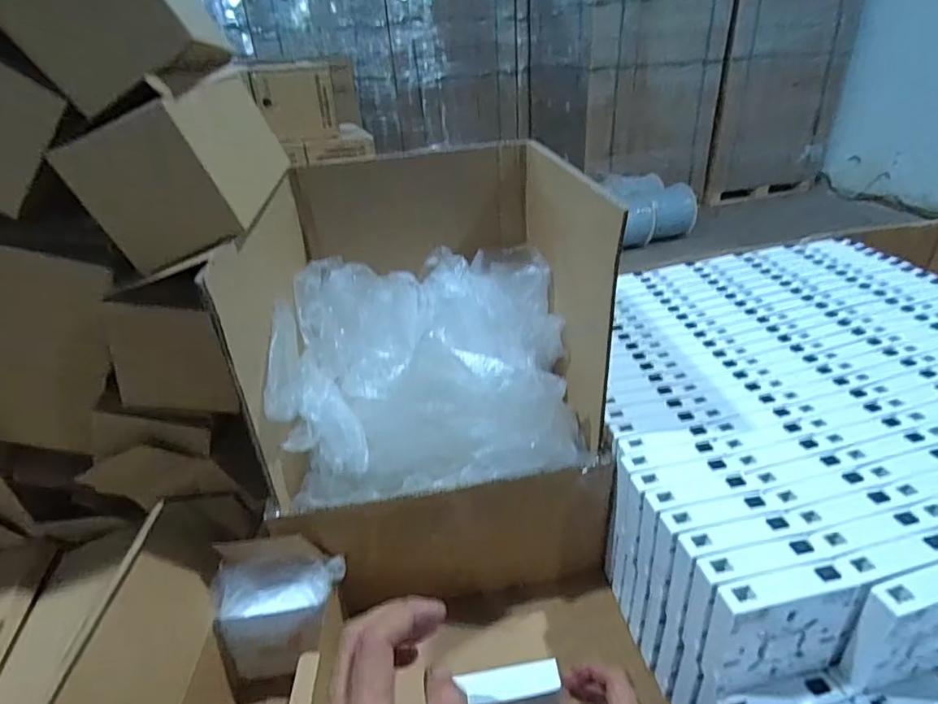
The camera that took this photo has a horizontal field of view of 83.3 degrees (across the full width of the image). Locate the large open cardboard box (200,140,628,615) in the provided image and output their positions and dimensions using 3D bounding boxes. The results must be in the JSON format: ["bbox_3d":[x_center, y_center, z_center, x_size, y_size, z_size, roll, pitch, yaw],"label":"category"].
[{"bbox_3d":[-0.040,0.016,0.571,0.295,0.320,0.312,-8,31,-5],"label":"large open cardboard box"}]

